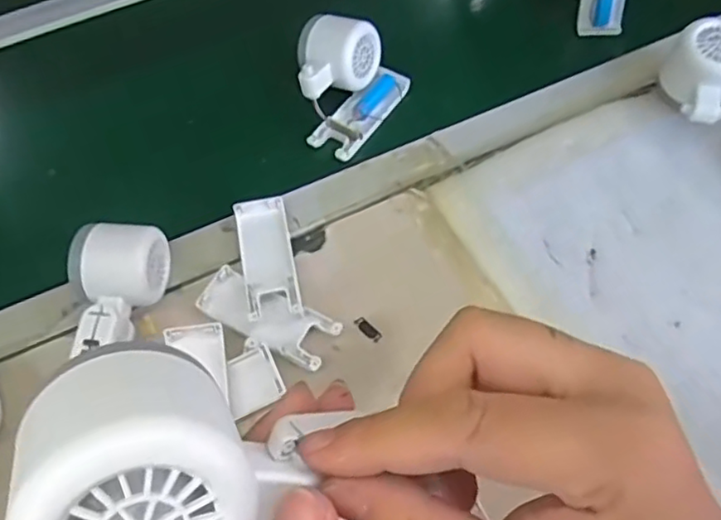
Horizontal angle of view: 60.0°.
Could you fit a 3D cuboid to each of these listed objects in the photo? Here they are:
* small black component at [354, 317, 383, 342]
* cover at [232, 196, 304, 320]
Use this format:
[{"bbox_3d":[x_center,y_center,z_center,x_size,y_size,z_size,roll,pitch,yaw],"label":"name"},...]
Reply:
[{"bbox_3d":[0.005,0.050,0.451,0.023,0.004,0.009,40,72,20],"label":"small black component"},{"bbox_3d":[-0.072,-0.003,0.474,0.040,0.013,0.101,-12,61,-3],"label":"cover"}]

